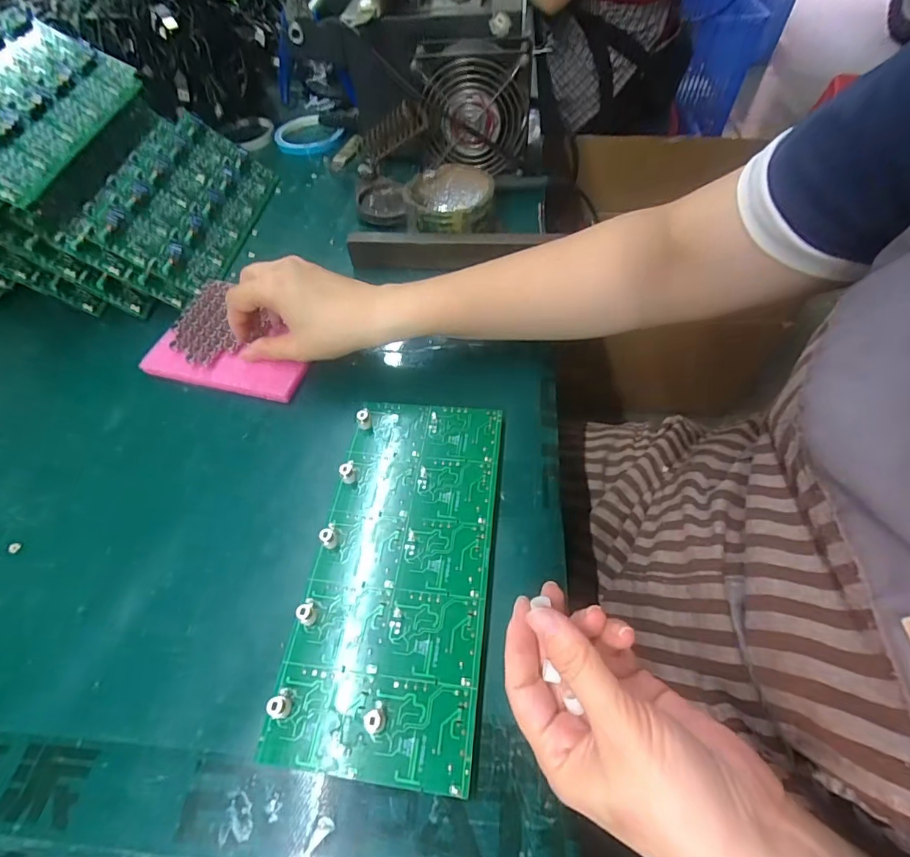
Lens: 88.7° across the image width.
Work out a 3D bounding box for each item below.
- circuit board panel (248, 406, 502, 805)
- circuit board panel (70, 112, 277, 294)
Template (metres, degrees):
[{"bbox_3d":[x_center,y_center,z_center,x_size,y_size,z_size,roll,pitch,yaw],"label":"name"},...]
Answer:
[{"bbox_3d":[-0.031,0.076,0.288,0.104,0.016,0.224,4,57,7],"label":"circuit board panel"},{"bbox_3d":[-0.271,-0.236,0.477,0.119,0.016,0.215,26,54,-31],"label":"circuit board panel"}]

